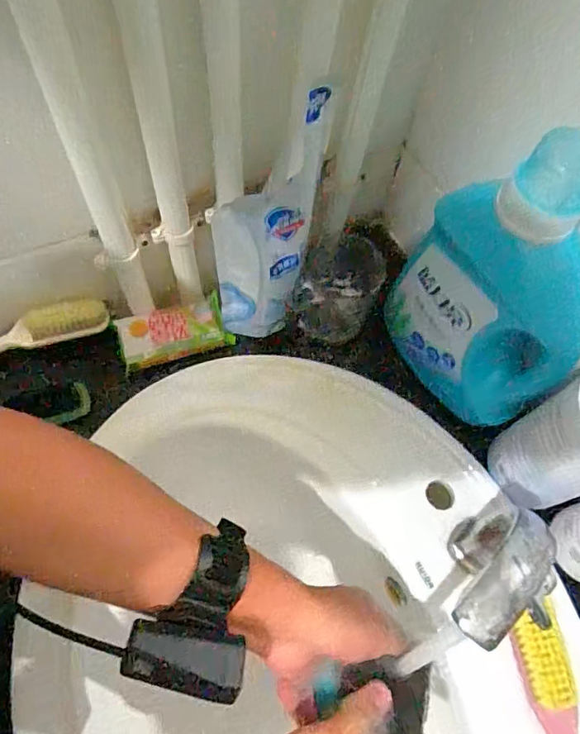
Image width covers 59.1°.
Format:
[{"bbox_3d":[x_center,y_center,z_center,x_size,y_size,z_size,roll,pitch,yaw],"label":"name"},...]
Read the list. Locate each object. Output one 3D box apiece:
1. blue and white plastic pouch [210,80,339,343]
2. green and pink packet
[{"bbox_3d":[-0.022,-0.121,0.463,0.083,0.247,0.034,9,45,-14],"label":"blue and white plastic pouch"},{"bbox_3d":[-0.123,-0.037,0.538,0.110,0.019,0.056,-15,67,-12],"label":"green and pink packet"}]

